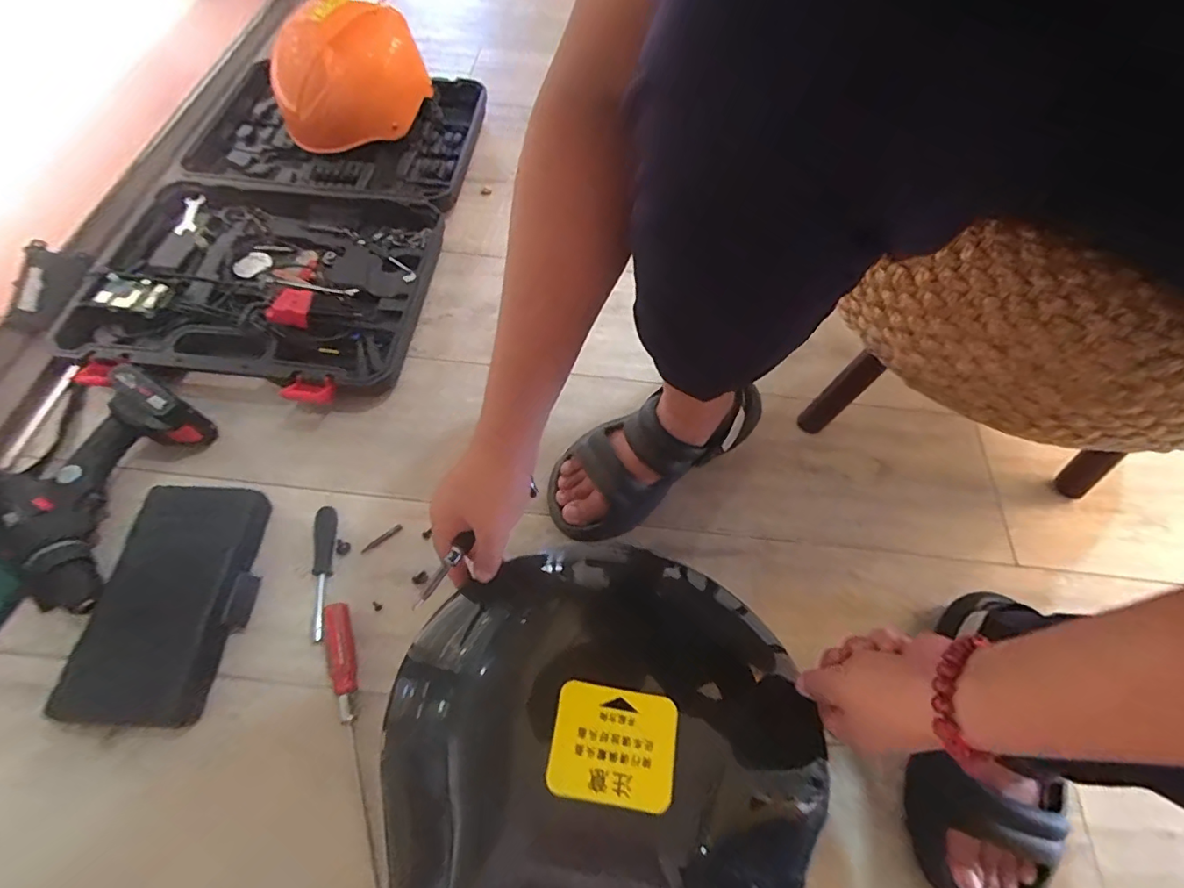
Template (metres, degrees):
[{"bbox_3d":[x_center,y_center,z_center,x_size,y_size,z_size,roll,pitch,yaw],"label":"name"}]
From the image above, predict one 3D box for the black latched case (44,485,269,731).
[{"bbox_3d":[-0.404,0.147,0.516,0.123,0.062,0.223,4,61,-1],"label":"black latched case"}]

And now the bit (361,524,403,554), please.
[{"bbox_3d":[-0.231,0.104,0.585,0.048,0.004,0.009,-38,70,-21],"label":"bit"}]

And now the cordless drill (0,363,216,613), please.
[{"bbox_3d":[-0.524,0.040,0.564,0.133,0.071,0.242,11,61,3],"label":"cordless drill"}]

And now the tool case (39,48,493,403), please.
[{"bbox_3d":[-0.427,-0.363,0.800,0.423,0.055,0.700,5,61,-1],"label":"tool case"}]

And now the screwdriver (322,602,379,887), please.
[{"bbox_3d":[-0.221,0.269,0.480,0.030,0.032,0.249,-13,63,-10],"label":"screwdriver"}]

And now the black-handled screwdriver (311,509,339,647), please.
[{"bbox_3d":[-0.286,0.132,0.558,0.024,0.015,0.139,-4,62,-6],"label":"black-handled screwdriver"}]

